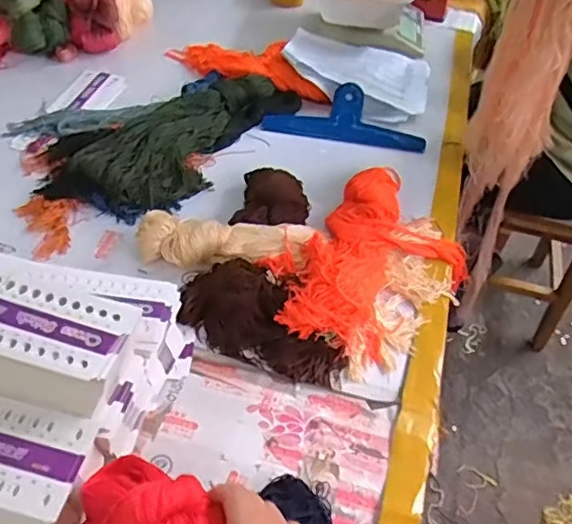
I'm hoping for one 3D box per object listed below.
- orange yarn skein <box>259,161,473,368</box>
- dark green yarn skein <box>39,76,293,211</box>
[{"bbox_3d":[0.110,-0.017,0.783,0.209,0.113,0.336,35,55,24],"label":"orange yarn skein"},{"bbox_3d":[-0.170,-0.215,0.958,0.487,0.059,0.229,-28,56,-26],"label":"dark green yarn skein"}]

